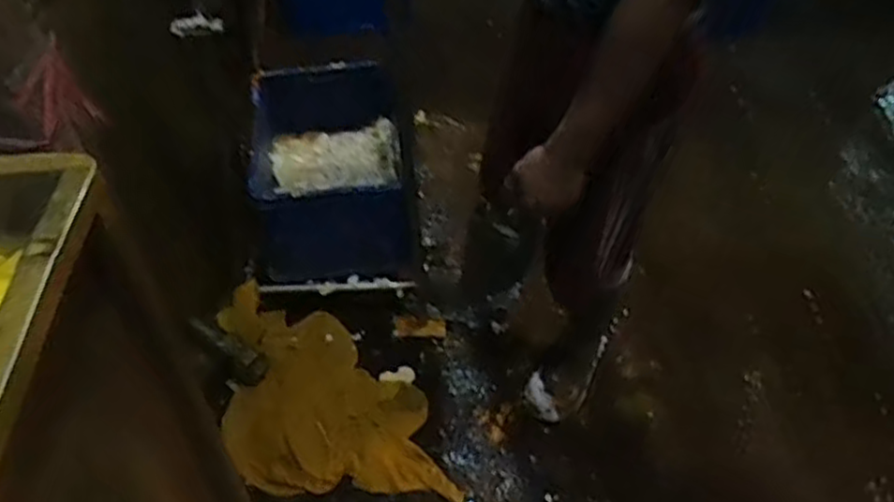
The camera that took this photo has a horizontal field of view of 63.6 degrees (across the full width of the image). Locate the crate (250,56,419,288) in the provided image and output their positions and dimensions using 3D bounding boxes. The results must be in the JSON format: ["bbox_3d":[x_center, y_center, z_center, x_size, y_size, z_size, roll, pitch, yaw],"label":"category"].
[{"bbox_3d":[-0.279,-0.196,1.738,0.350,0.294,0.497,-5,46,-6],"label":"crate"}]

